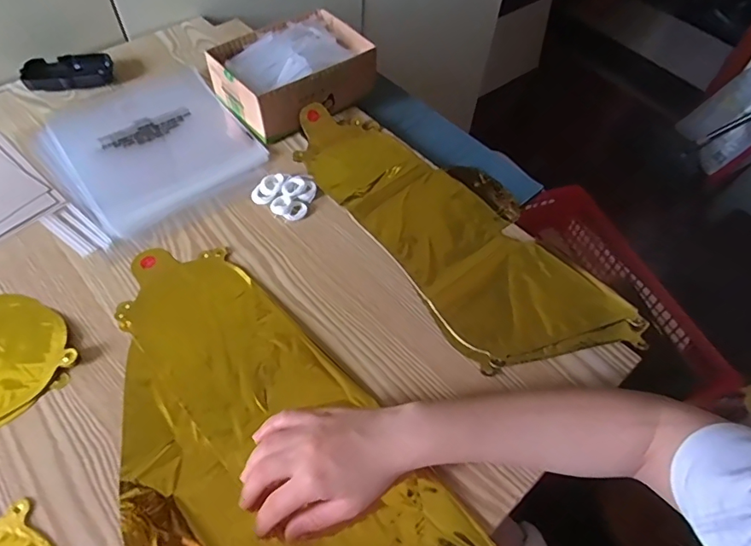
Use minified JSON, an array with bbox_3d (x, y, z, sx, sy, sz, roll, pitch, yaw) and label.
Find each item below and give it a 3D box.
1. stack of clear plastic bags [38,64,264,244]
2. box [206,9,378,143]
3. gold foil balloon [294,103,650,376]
[{"bbox_3d":[-0.287,-0.170,0.632,0.219,0.008,0.243,-37,65,-25],"label":"stack of clear plastic bags"},{"bbox_3d":[-0.102,-0.258,0.642,0.185,0.069,0.136,-35,64,-24],"label":"box"},{"bbox_3d":[0.084,-0.062,0.558,0.182,0.013,0.413,-29,62,-21],"label":"gold foil balloon"}]

